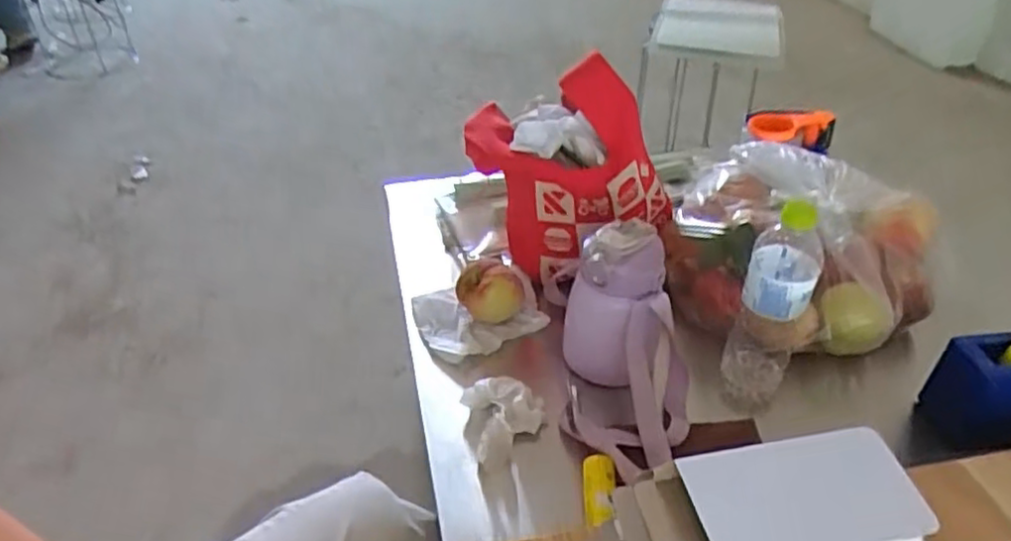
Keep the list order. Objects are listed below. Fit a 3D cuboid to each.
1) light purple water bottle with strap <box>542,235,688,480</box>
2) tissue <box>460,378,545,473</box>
[{"bbox_3d":[0.124,0.082,0.701,0.126,0.182,0.170,-7,38,-8],"label":"light purple water bottle with strap"},{"bbox_3d":[0.000,0.157,0.724,0.084,0.037,0.097,-12,39,-14],"label":"tissue"}]

